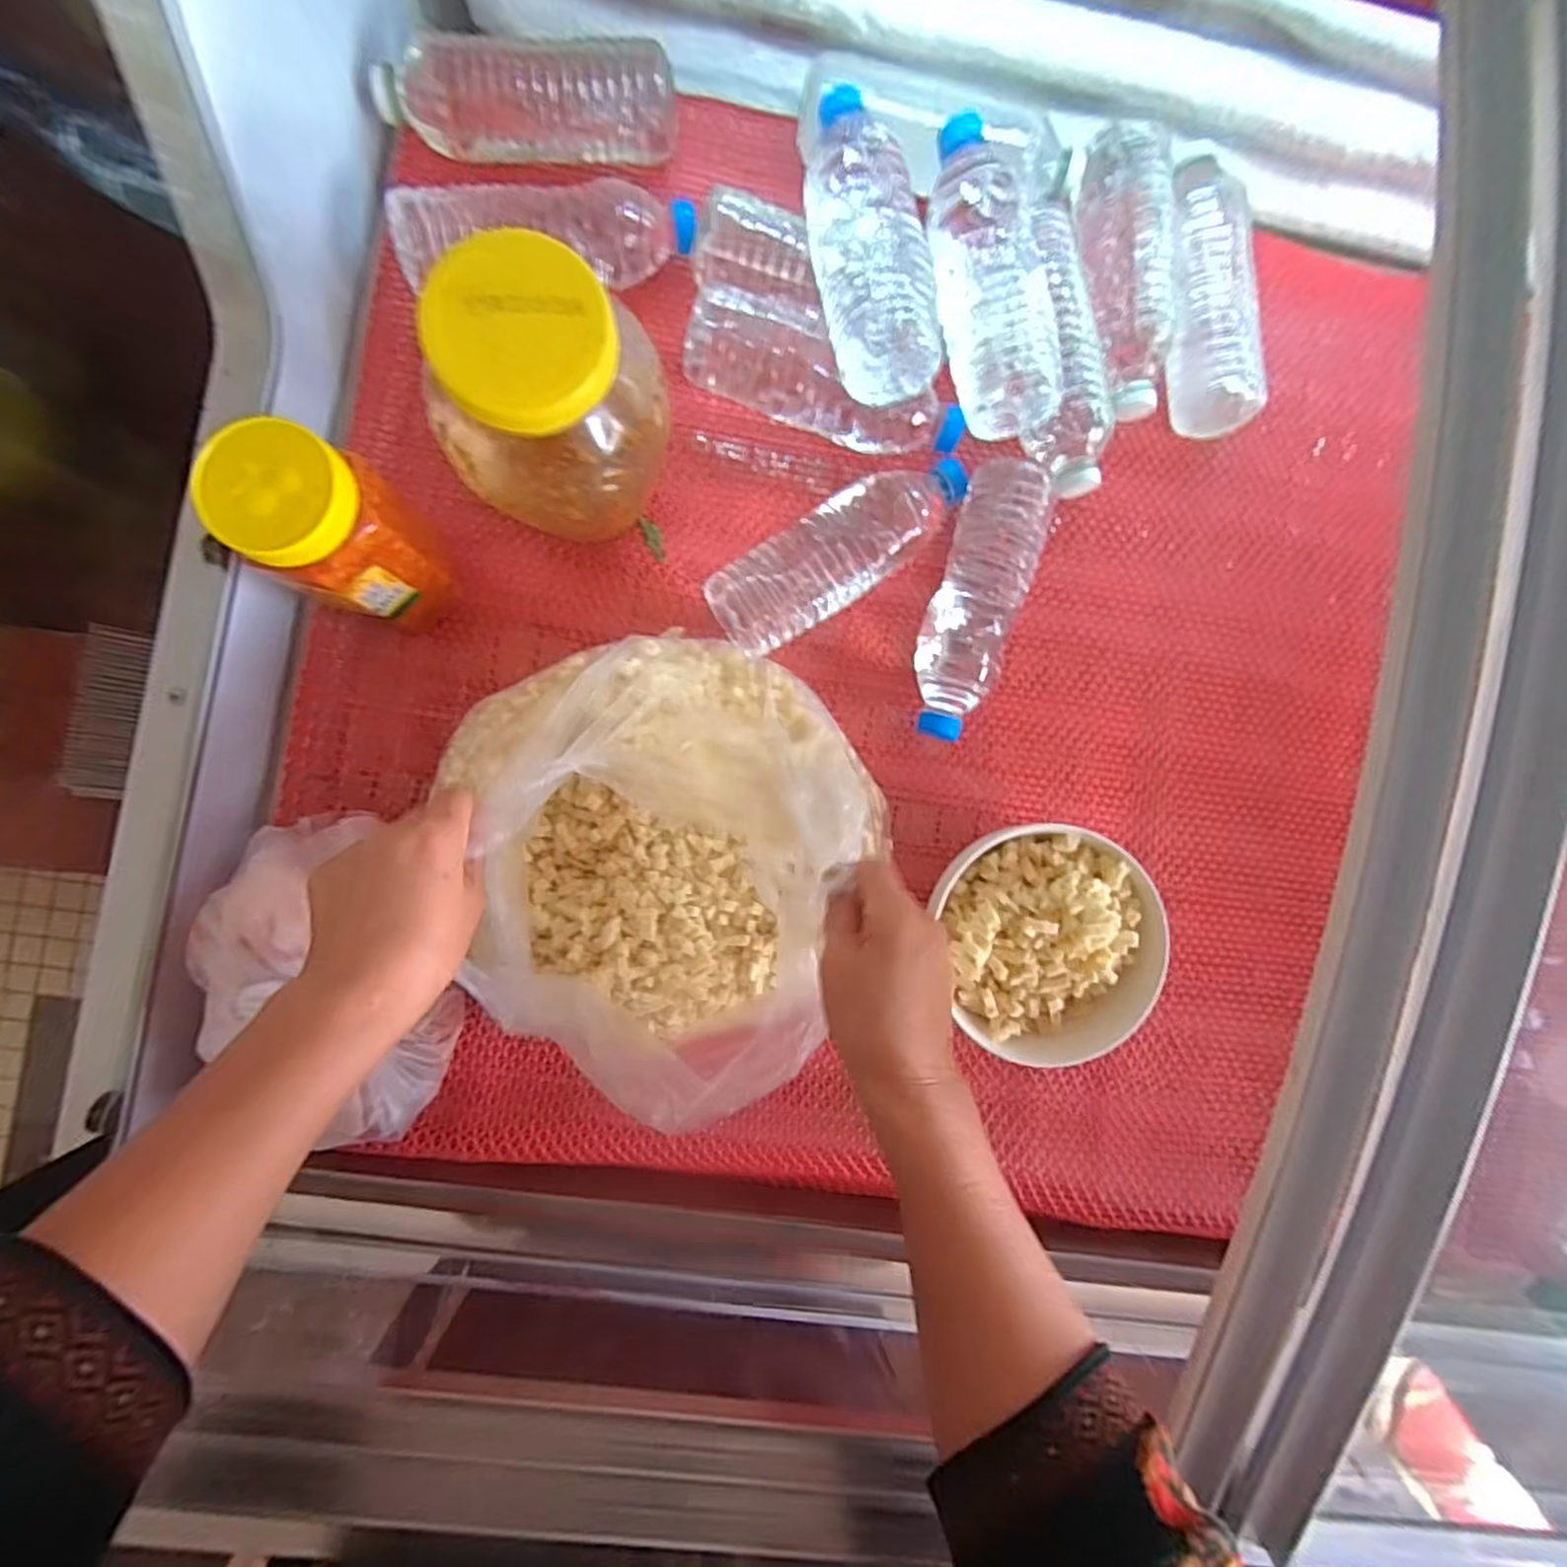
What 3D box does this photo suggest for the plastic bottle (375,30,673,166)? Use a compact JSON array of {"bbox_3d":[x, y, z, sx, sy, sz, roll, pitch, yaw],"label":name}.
[{"bbox_3d":[-0.177,-0.480,0.486,0.195,0.057,0.052,1,88,-4],"label":"plastic bottle"}]

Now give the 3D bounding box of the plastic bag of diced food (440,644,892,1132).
[{"bbox_3d":[-0.065,0.033,0.437,0.251,0.114,0.281,-38,91,-5],"label":"plastic bag of diced food"}]

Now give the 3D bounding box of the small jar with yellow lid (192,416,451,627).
[{"bbox_3d":[-0.263,-0.148,0.410,0.083,0.108,0.076,0,88,-4],"label":"small jar with yellow lid"}]

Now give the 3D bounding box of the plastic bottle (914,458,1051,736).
[{"bbox_3d":[0.142,-0.130,0.512,0.067,0.055,0.200,18,87,-3],"label":"plastic bottle"}]

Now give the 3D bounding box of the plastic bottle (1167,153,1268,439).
[{"bbox_3d":[0.315,-0.368,0.531,0.061,0.059,0.200,-9,89,-4],"label":"plastic bottle"}]

